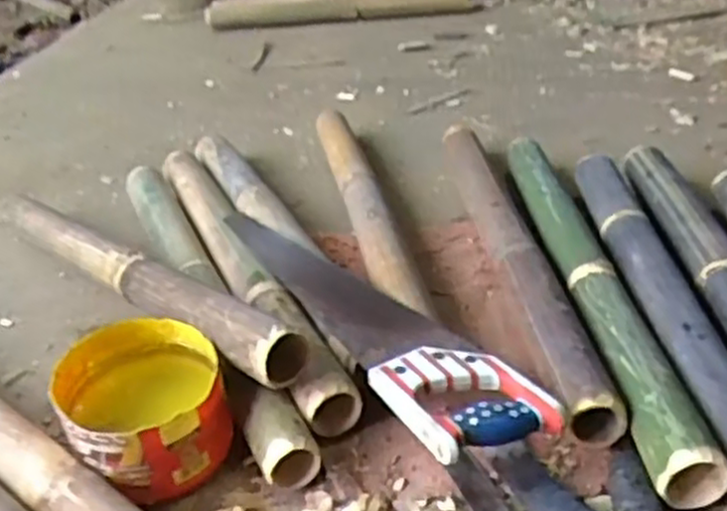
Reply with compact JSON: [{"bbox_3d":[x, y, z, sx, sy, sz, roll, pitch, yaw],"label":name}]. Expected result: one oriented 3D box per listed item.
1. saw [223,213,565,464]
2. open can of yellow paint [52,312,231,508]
[{"bbox_3d":[-0.004,0.045,0.820,0.112,0.026,0.489,-21,37,-23],"label":"saw"},{"bbox_3d":[-0.203,0.145,0.735,0.140,0.095,0.155,-21,37,-24],"label":"open can of yellow paint"}]

